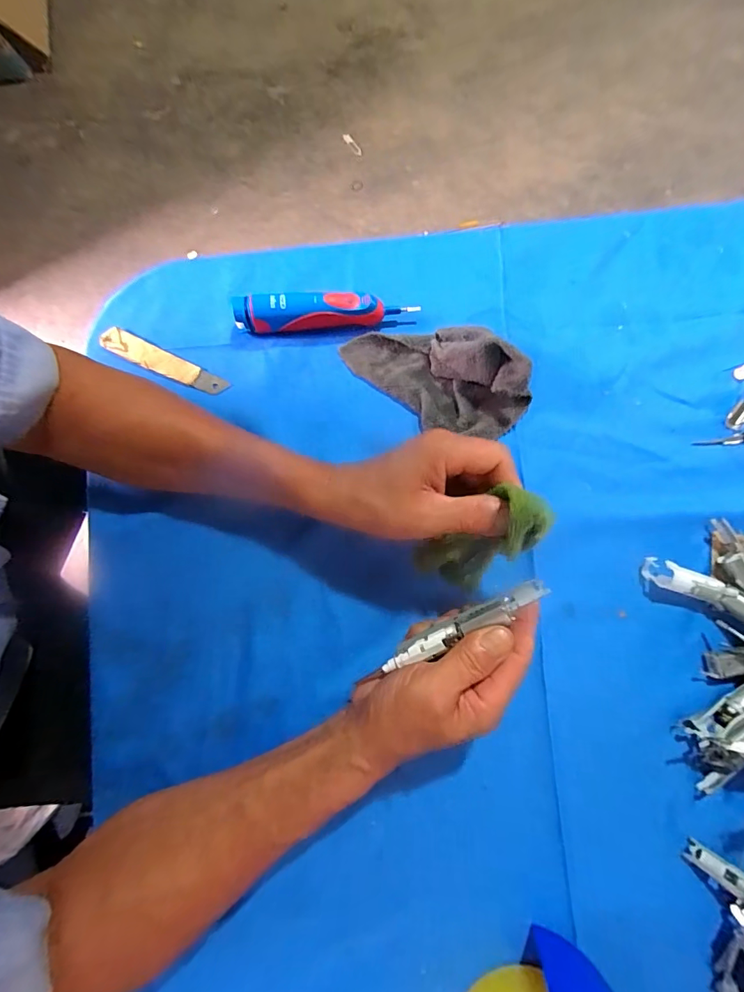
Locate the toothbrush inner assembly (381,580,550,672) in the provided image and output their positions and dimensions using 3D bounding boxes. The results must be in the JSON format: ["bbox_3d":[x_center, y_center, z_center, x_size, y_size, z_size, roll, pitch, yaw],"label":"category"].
[{"bbox_3d":[0.062,0.089,0.290,0.121,0.017,0.014,-28,81,3],"label":"toothbrush inner assembly"}]

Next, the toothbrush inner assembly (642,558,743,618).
[{"bbox_3d":[0.284,0.087,0.335,0.133,0.018,0.026,31,80,20],"label":"toothbrush inner assembly"}]

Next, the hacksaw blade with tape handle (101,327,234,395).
[{"bbox_3d":[-0.188,-0.120,0.387,0.121,0.008,0.023,25,80,4],"label":"hacksaw blade with tape handle"}]

